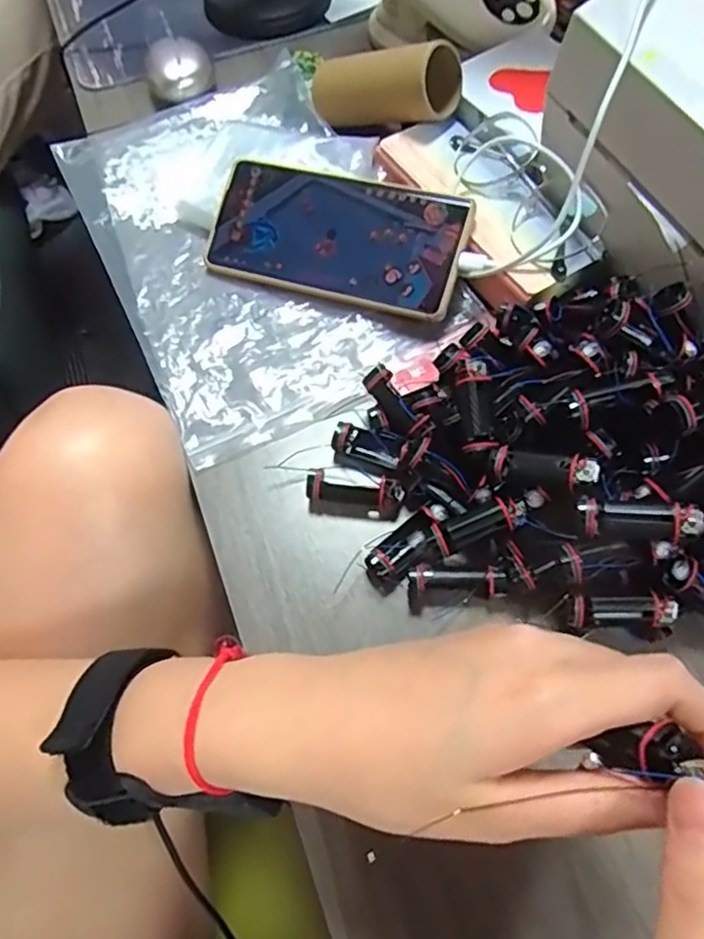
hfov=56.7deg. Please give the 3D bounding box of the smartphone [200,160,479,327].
[{"bbox_3d":[-0.012,-0.145,0.404,0.164,0.007,0.074,18,92,14],"label":"smartphone"}]

